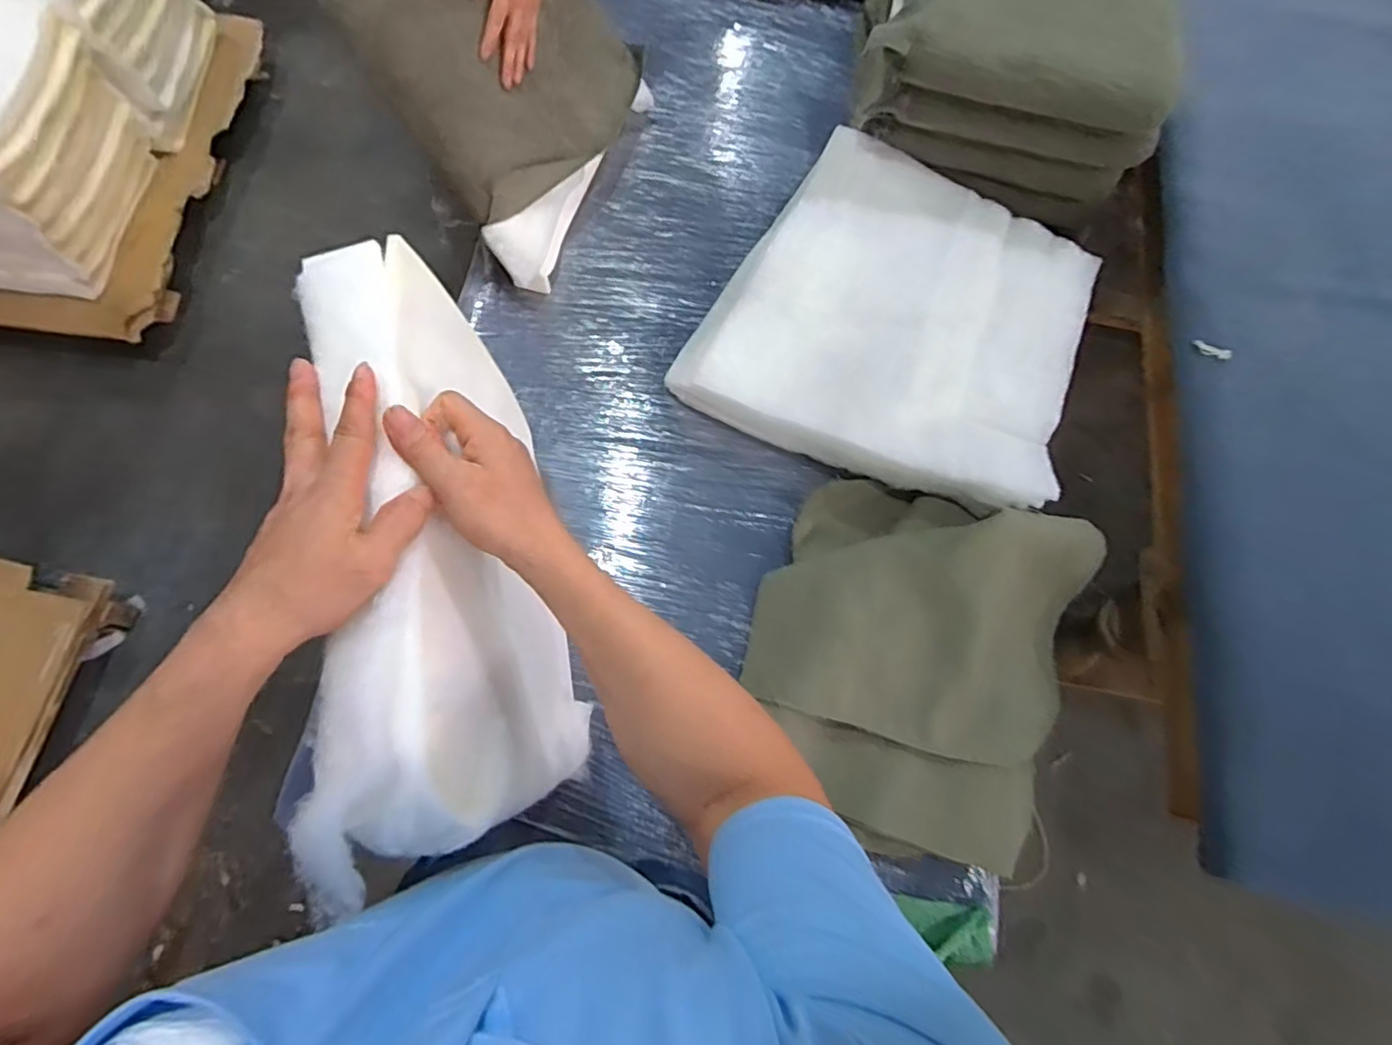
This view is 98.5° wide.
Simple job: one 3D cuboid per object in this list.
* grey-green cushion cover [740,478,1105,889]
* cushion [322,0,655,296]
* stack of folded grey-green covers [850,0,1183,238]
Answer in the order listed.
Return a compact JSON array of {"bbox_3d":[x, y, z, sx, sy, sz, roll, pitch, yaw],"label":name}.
[{"bbox_3d":[0.278,0.167,0.761,0.410,0.098,0.440,17,73,2],"label":"grey-green cushion cover"},{"bbox_3d":[-0.254,-0.661,0.832,0.110,0.465,0.444,18,67,27],"label":"cushion"},{"bbox_3d":[0.499,-0.771,0.967,0.435,0.244,0.448,14,73,0],"label":"stack of folded grey-green covers"}]

